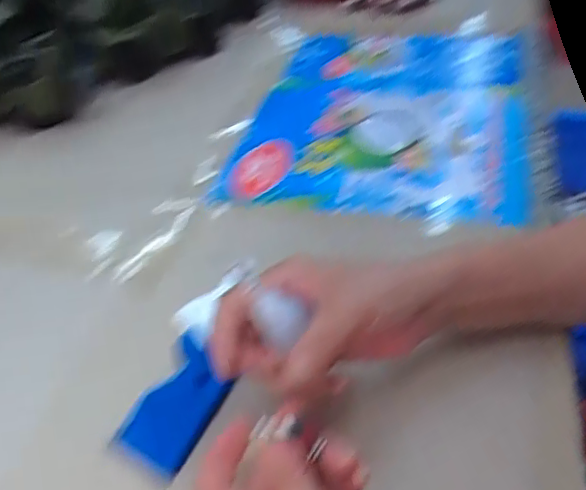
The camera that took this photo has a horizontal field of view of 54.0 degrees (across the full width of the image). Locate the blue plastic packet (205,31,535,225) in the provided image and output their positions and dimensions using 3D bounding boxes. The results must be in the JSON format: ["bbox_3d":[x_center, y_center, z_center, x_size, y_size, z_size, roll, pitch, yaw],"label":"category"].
[{"bbox_3d":[0.110,-0.162,0.666,0.297,0.022,0.406,5,43,15],"label":"blue plastic packet"}]

